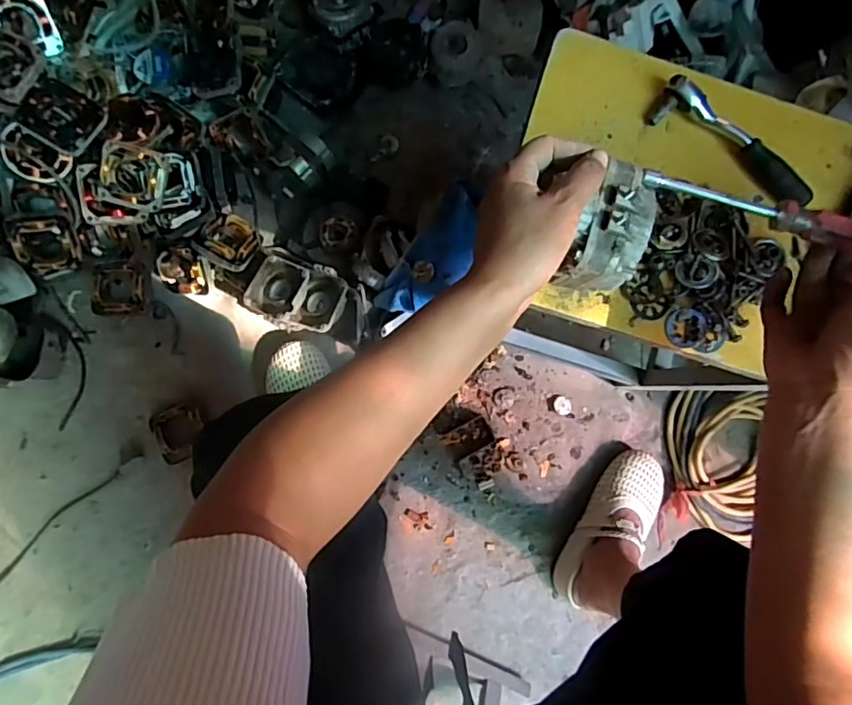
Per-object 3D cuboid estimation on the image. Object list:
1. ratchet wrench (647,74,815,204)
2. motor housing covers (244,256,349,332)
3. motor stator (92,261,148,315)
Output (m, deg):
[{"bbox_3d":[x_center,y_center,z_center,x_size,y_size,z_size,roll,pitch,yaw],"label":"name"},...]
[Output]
[{"bbox_3d":[0.257,-0.172,0.453,0.145,0.019,0.036,32,82,0],"label":"ratchet wrench"},{"bbox_3d":[-0.187,-0.083,0.783,0.136,0.046,0.088,15,83,-3],"label":"motor housing covers"},{"bbox_3d":[-0.474,-0.098,0.845,0.074,0.032,0.079,0,85,-4],"label":"motor stator"}]

